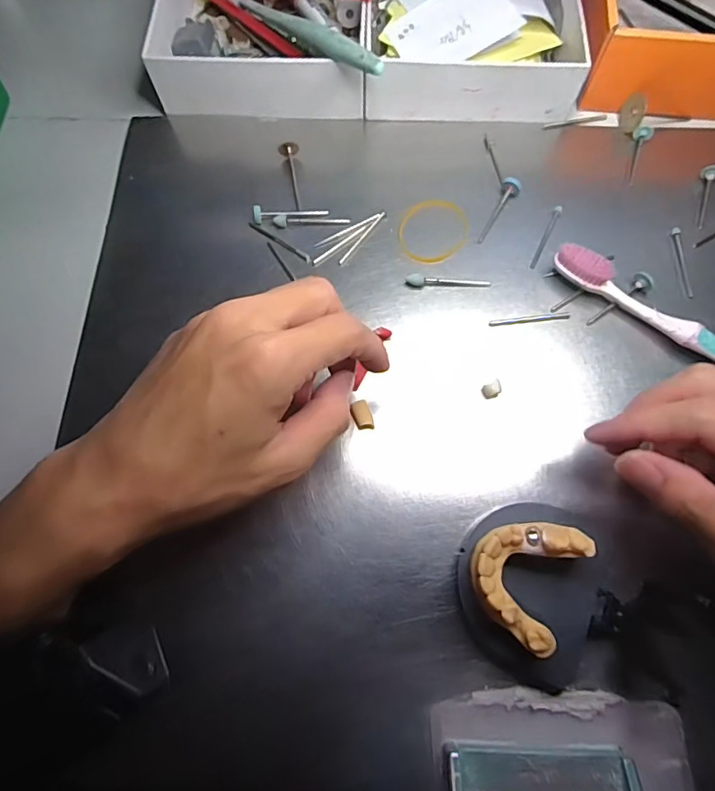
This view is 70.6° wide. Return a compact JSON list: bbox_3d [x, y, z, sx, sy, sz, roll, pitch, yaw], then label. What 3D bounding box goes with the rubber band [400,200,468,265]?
[{"bbox_3d":[0.045,-0.097,0.295,0.043,0.004,0.042,0,70,0],"label":"rubber band"}]

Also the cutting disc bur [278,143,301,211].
[{"bbox_3d":[-0.039,-0.133,0.309,0.012,0.013,0.045,-10,71,-4],"label":"cutting disc bur"}]

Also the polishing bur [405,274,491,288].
[{"bbox_3d":[0.051,-0.064,0.283,0.047,0.005,0.006,-1,70,0],"label":"polishing bur"}]

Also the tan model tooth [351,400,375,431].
[{"bbox_3d":[0.003,0.010,0.258,0.009,0.005,0.015,-20,71,-7],"label":"tan model tooth"}]

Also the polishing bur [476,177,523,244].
[{"bbox_3d":[0.082,-0.108,0.299,0.012,0.010,0.044,31,86,10],"label":"polishing bur"}]

